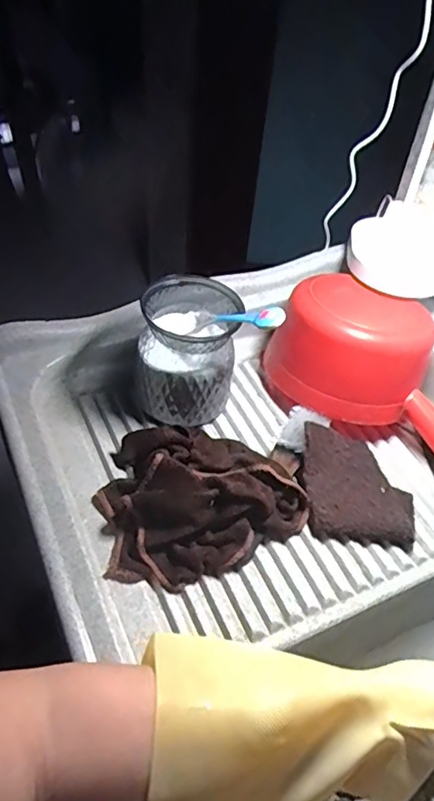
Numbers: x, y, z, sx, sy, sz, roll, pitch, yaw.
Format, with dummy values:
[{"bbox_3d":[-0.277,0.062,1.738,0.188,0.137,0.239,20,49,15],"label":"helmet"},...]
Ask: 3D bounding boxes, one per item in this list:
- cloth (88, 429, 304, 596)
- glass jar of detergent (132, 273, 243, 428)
[{"bbox_3d":[-0.020,0.083,0.507,0.179,0.060,0.147,-19,53,-20],"label":"cloth"},{"bbox_3d":[-0.031,-0.053,0.577,0.102,0.117,0.120,10,48,4],"label":"glass jar of detergent"}]

